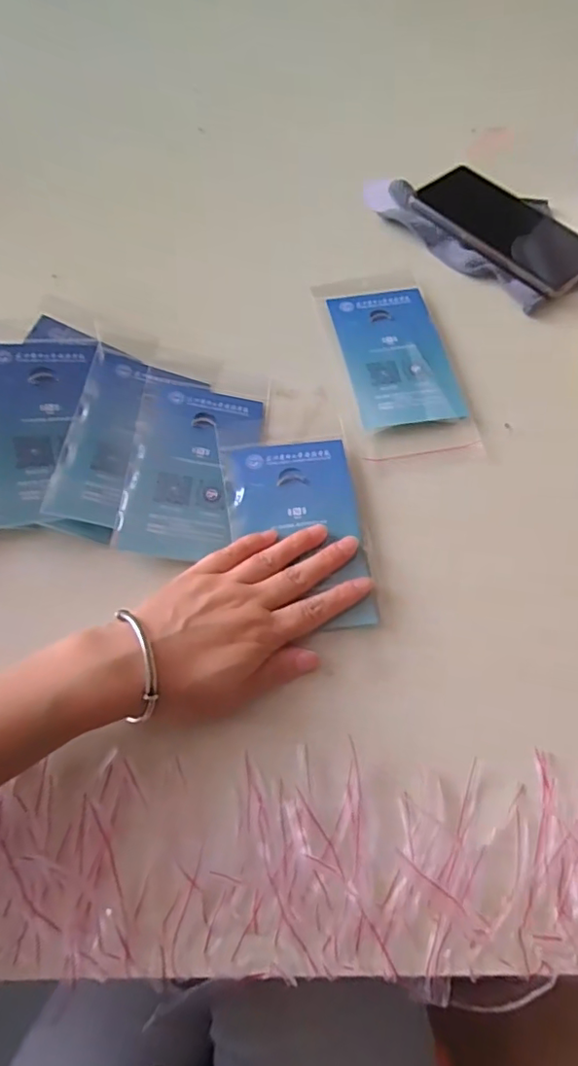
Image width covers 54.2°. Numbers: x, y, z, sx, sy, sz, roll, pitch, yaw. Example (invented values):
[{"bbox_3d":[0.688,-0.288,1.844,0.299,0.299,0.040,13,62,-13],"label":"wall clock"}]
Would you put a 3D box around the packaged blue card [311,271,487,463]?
[{"bbox_3d":[0.080,-0.136,0.440,0.084,0.009,0.189,-10,66,-4],"label":"packaged blue card"}]

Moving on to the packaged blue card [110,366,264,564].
[{"bbox_3d":[-0.069,-0.051,0.399,0.083,0.011,0.145,11,65,-7],"label":"packaged blue card"}]

